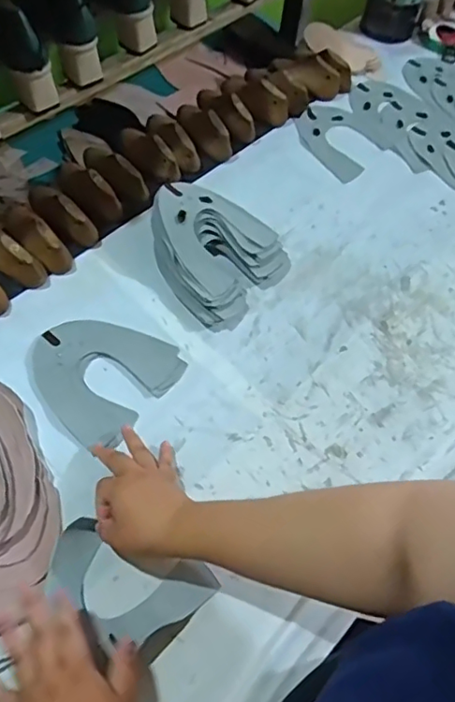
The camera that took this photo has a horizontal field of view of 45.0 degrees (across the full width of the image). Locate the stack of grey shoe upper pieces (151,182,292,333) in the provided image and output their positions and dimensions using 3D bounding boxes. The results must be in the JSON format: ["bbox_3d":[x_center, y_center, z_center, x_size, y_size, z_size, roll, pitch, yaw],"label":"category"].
[{"bbox_3d":[-0.019,-0.150,0.774,0.181,0.090,0.175,38,65,17],"label":"stack of grey shoe upper pieces"}]

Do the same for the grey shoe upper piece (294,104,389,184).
[{"bbox_3d":[0.199,-0.372,0.963,0.126,0.010,0.165,-29,70,-15],"label":"grey shoe upper piece"}]

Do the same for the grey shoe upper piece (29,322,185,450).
[{"bbox_3d":[-0.166,0.024,0.709,0.169,0.007,0.160,35,67,11],"label":"grey shoe upper piece"}]

